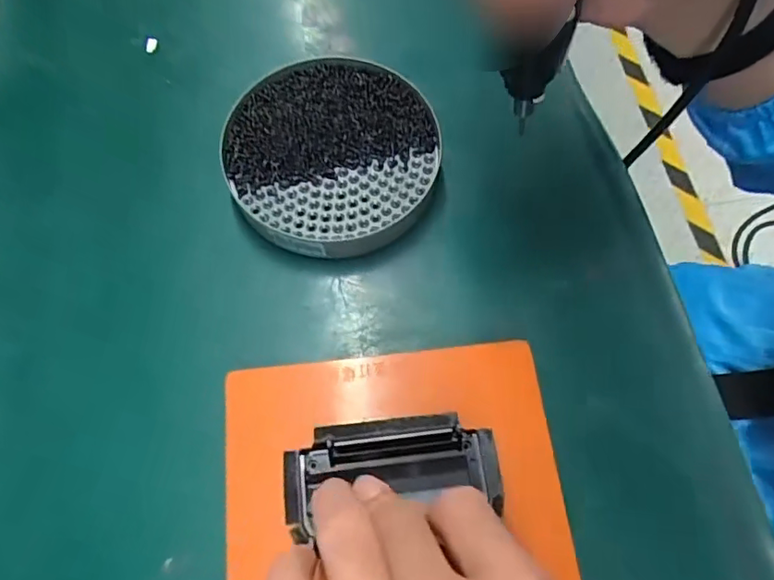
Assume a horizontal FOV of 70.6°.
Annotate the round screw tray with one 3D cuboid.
[{"bbox_3d":[-0.030,-0.072,0.298,0.109,0.026,0.113,0,68,1],"label":"round screw tray"}]

